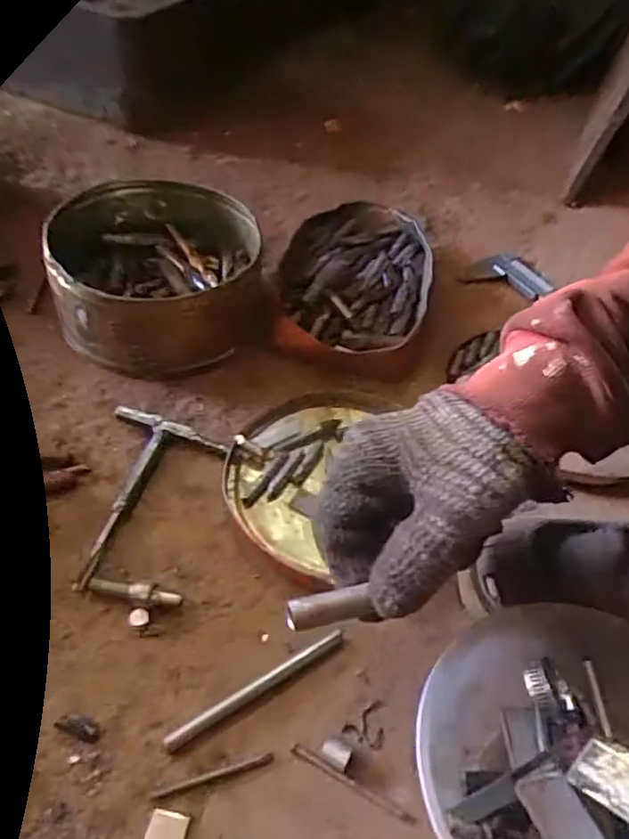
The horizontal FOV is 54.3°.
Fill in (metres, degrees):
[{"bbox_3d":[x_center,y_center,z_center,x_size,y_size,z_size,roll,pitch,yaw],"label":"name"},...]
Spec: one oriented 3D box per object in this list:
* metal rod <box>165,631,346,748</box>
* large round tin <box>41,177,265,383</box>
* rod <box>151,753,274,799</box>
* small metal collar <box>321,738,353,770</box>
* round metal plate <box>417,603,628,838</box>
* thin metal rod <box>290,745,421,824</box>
[{"bbox_3d":[-0.034,0.165,0.377,0.122,0.010,0.008,-20,56,-27],"label":"metal rod"},{"bbox_3d":[-0.144,-0.131,0.576,0.177,0.095,0.184,1,48,-10],"label":"large round tin"},{"bbox_3d":[-0.056,0.199,0.342,0.068,0.004,0.005,-9,51,-19],"label":"rod"},{"bbox_3d":[0.012,0.194,0.354,0.016,0.014,0.012,25,48,11],"label":"small metal collar"},{"bbox_3d":[0.133,0.188,0.321,0.159,0.078,0.172,6,48,-6],"label":"round metal plate"},{"bbox_3d":[0.021,0.208,0.349,0.077,0.005,0.007,28,49,14],"label":"thin metal rod"}]

